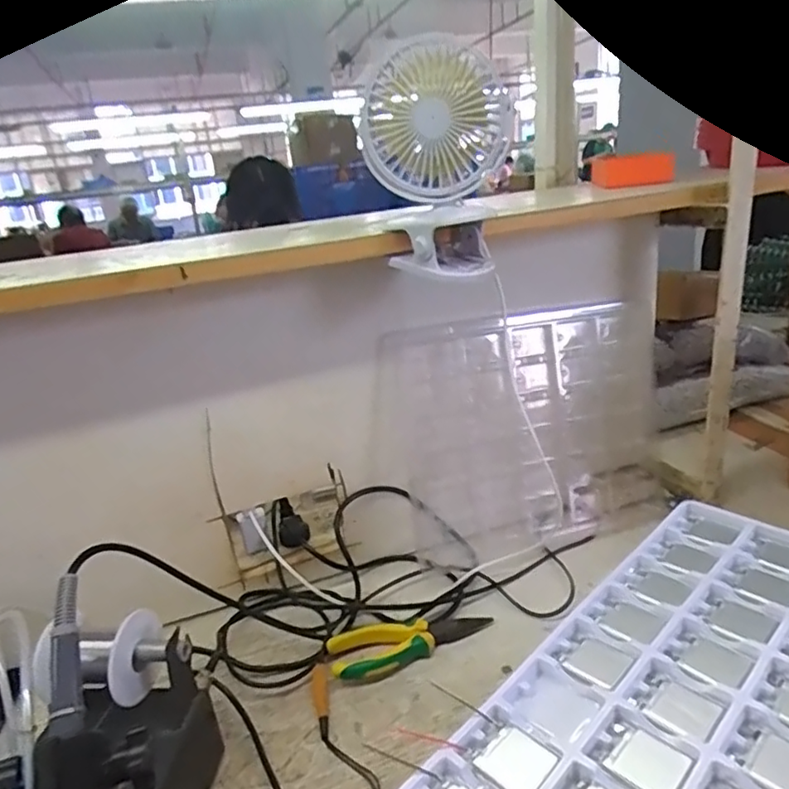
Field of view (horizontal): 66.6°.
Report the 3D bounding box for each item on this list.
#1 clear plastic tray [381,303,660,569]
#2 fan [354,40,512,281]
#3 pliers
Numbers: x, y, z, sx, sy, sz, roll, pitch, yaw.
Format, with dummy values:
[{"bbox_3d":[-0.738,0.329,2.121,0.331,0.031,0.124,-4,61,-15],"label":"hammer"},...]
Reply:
[{"bbox_3d":[0.151,0.038,0.672,0.314,0.259,0.070,-14,21,-20],"label":"clear plastic tray"},{"bbox_3d":[0.034,-0.185,0.480,0.111,0.163,0.065,-2,20,13],"label":"fan"},{"bbox_3d":[0.016,0.227,0.559,0.150,0.013,0.045,-11,20,-12],"label":"pliers"}]

